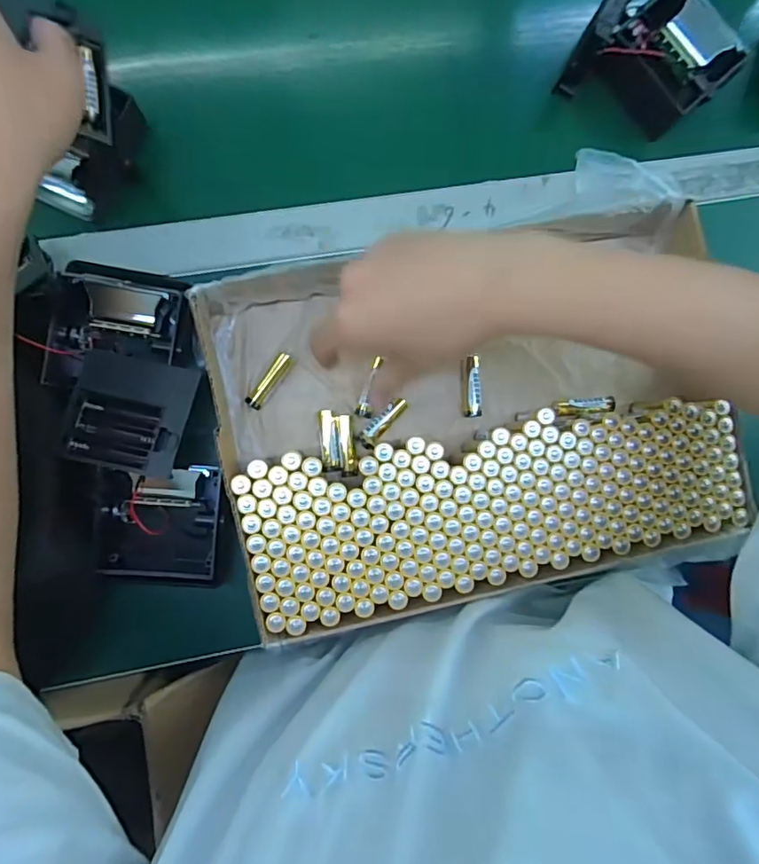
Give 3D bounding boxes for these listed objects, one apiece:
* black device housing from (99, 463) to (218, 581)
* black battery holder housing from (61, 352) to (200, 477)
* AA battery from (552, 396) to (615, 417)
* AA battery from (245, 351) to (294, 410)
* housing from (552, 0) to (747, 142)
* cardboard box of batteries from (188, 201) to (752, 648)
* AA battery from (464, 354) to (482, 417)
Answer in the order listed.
[{"bbox_3d":[-0.162,0.067,0.383,0.083,0.022,0.082,3,90,-6],"label":"black device housing"},{"bbox_3d":[-0.173,-0.014,0.358,0.081,0.018,0.076,12,89,-5],"label":"black battery holder housing"},{"bbox_3d":[0.167,-0.021,0.424,0.051,0.014,0.014,-2,85,1],"label":"AA battery"},{"bbox_3d":[-0.084,-0.041,0.400,0.015,0.014,0.050,36,87,-5],"label":"AA battery"},{"bbox_3d":[0.226,-0.308,0.420,0.115,0.054,0.107,32,87,-5],"label":"housing"},{"bbox_3d":[0.071,-0.013,0.396,0.368,0.053,0.252,-11,91,-6],"label":"cardboard box of batteries"},{"bbox_3d":[0.074,-0.037,0.415,0.013,0.012,0.049,-1,90,-6],"label":"AA battery"}]

